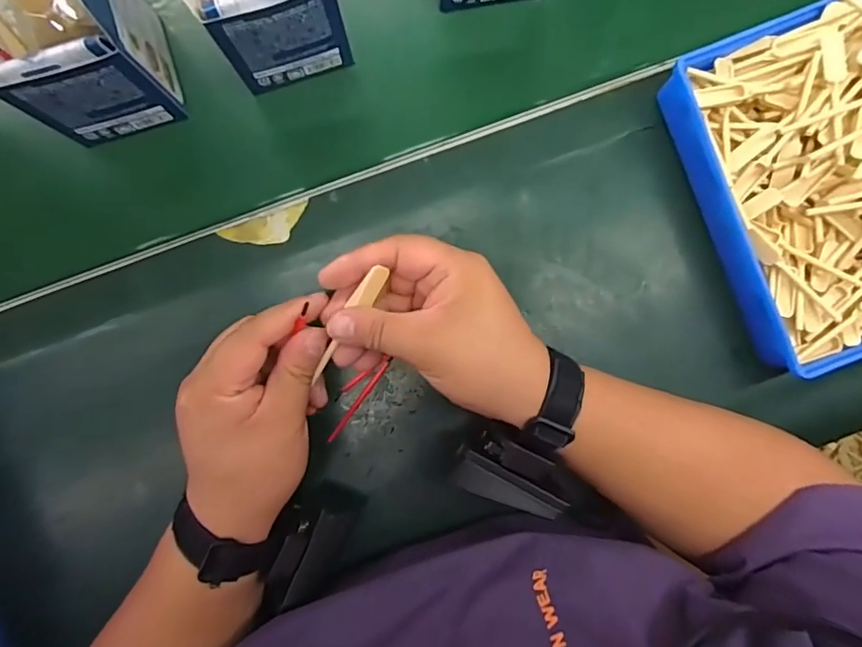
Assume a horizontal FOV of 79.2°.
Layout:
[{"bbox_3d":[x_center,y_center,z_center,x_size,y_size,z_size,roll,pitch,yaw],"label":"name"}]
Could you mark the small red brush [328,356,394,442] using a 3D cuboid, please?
[{"bbox_3d":[-0.053,0.057,0.385,0.006,0.004,0.072,36,85,4],"label":"small red brush"}]

